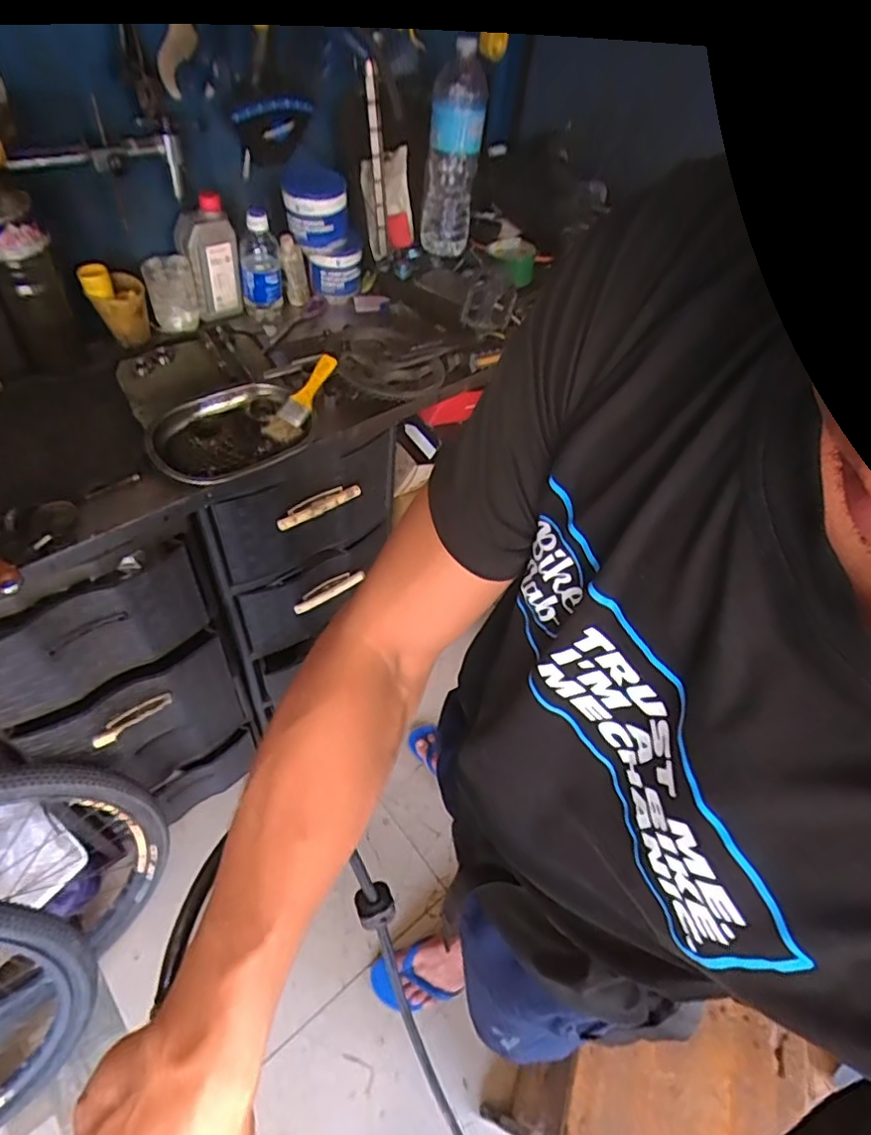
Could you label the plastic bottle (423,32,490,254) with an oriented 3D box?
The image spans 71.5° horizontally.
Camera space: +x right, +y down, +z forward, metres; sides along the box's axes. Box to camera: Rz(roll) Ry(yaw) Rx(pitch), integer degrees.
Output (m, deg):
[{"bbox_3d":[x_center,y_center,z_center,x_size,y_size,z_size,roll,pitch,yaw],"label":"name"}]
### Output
[{"bbox_3d":[0.029,-0.702,1.051,0.093,0.282,0.070,7,50,0],"label":"plastic bottle"}]

